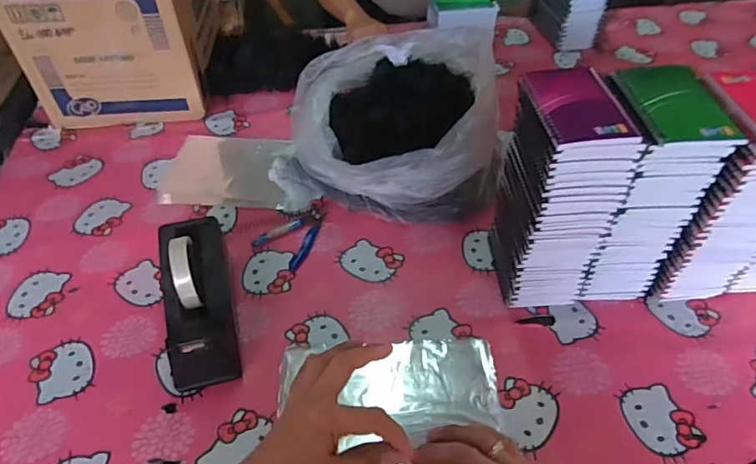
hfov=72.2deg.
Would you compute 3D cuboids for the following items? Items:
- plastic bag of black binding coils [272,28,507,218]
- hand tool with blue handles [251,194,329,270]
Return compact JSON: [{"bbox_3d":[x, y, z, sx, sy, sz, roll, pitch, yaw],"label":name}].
[{"bbox_3d":[0.028,-0.179,0.832,0.331,0.179,0.300,14,48,14],"label":"plastic bag of black binding coils"},{"bbox_3d":[-0.113,-0.007,0.780,0.075,0.022,0.133,26,52,24],"label":"hand tool with blue handles"}]

